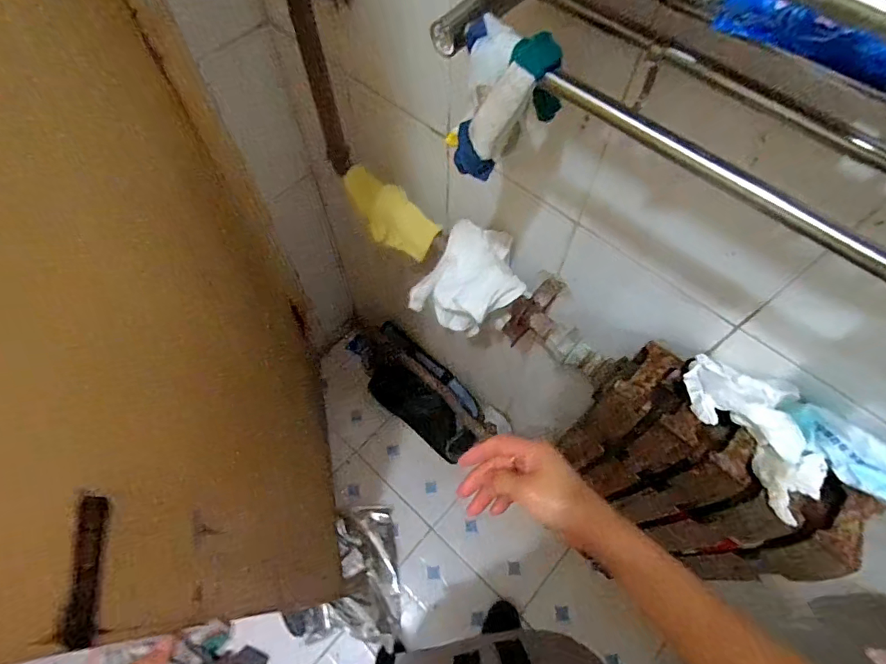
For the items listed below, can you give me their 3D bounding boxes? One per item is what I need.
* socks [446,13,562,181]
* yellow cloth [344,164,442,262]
[{"bbox_3d":[0.045,-0.162,0.354,0.070,0.089,0.056,16,64,8],"label":"socks"},{"bbox_3d":[-0.073,-0.170,0.689,0.075,0.032,0.153,-40,86,-1],"label":"yellow cloth"}]

